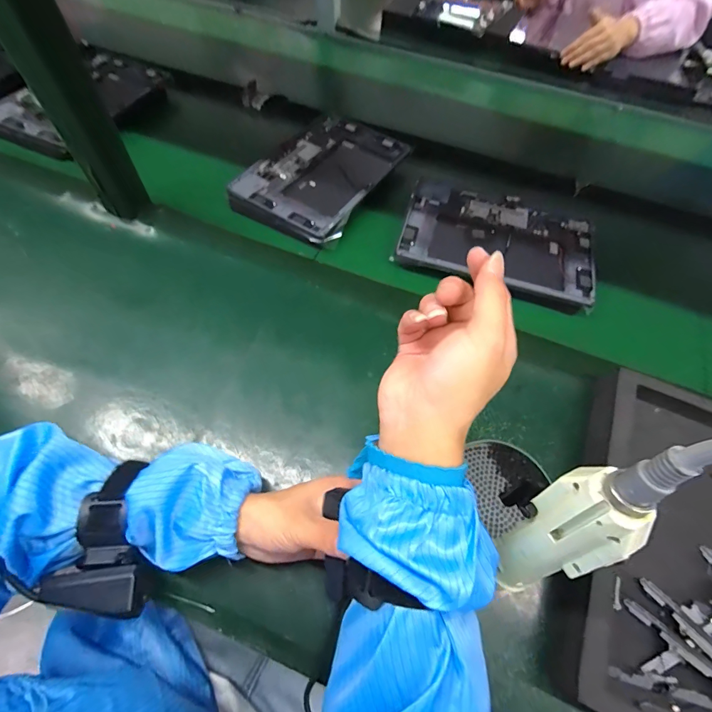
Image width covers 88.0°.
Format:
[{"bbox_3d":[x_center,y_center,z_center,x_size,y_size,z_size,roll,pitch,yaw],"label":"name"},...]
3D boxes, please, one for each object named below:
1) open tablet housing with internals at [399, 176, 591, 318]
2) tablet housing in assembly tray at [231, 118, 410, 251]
[{"bbox_3d":[0.192,-0.154,0.509,0.256,0.025,0.174,17,60,6],"label":"open tablet housing with internals"},{"bbox_3d":[-0.049,-0.283,0.565,0.172,0.021,0.269,25,62,11],"label":"tablet housing in assembly tray"}]

